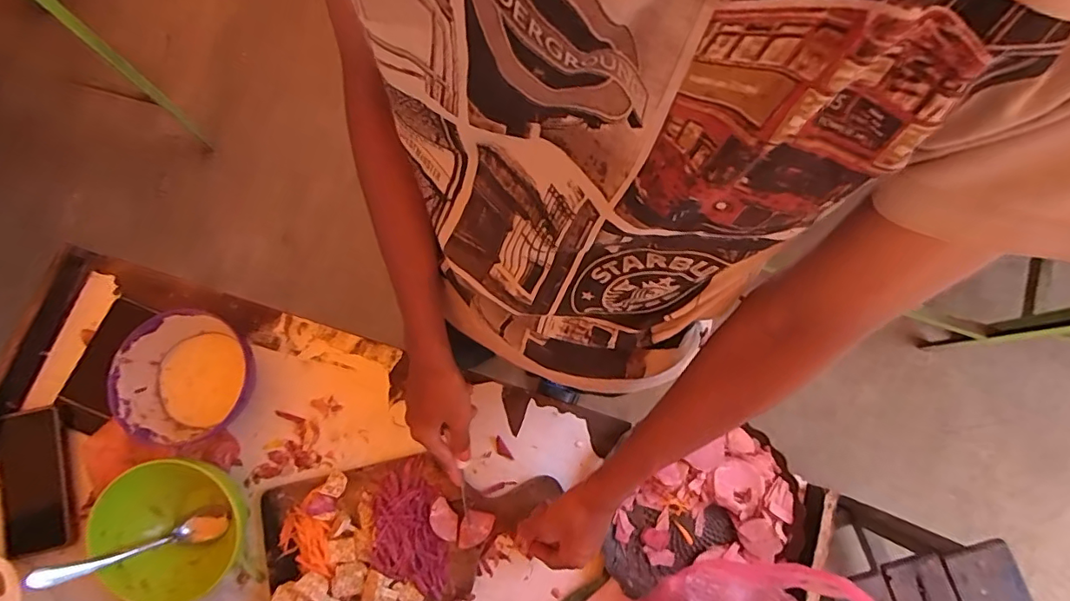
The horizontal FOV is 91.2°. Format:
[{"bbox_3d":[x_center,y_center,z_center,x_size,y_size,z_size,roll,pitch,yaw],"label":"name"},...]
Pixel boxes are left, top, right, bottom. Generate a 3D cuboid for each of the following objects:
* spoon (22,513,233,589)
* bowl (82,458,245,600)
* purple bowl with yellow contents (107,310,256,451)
[{"bbox_3d":[-0.438,0.275,0.575,0.171,0.030,0.029,-8,78,-36],"label":"spoon"},{"bbox_3d":[-0.400,0.257,0.586,0.150,0.058,0.148,0,80,0],"label":"bowl"},{"bbox_3d":[-0.409,0.092,0.630,0.146,0.078,0.146,0,78,1],"label":"purple bowl with yellow contents"}]

